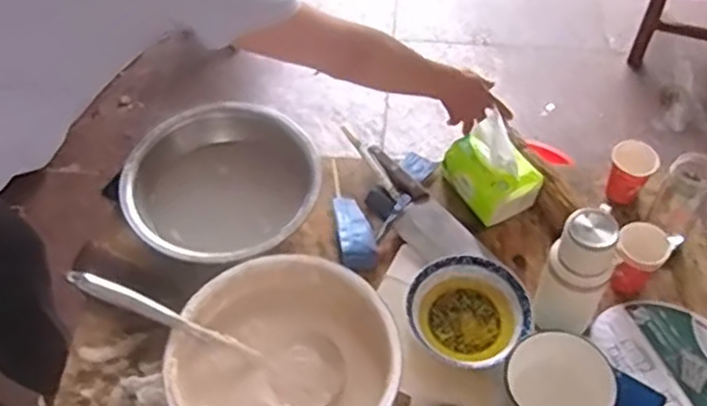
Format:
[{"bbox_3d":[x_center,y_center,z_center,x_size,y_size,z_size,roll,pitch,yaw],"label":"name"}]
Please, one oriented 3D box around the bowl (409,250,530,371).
[{"bbox_3d":[0.168,0.159,1.084,0.167,0.049,0.165,-1,53,1],"label":"bowl"}]

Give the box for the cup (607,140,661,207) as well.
[{"bbox_3d":[0.457,-0.047,1.229,0.069,0.107,0.064,-1,53,1],"label":"cup"}]

